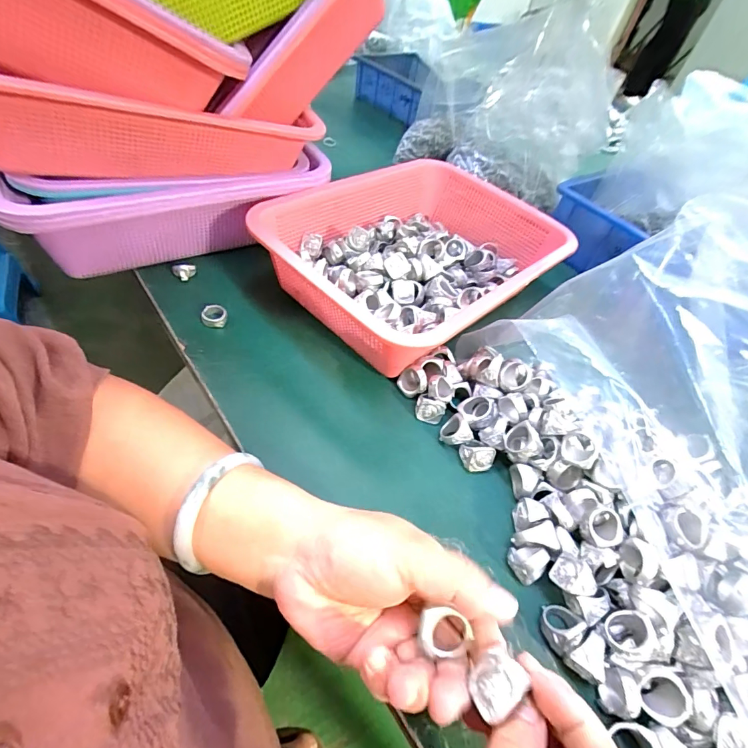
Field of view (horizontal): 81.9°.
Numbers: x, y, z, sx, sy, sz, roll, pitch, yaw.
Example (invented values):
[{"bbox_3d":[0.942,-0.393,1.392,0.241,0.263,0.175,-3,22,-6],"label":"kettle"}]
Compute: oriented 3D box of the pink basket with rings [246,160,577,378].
[{"bbox_3d":[0.047,-0.124,0.451,0.302,0.074,0.222,-32,62,-34],"label":"pink basket with rings"}]

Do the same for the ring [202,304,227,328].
[{"bbox_3d":[-0.149,-0.054,0.402,0.023,0.011,0.021,6,48,-7],"label":"ring"}]

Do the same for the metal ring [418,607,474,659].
[{"bbox_3d":[0.034,0.124,0.206,0.024,0.010,0.017,4,52,-2],"label":"metal ring"}]

